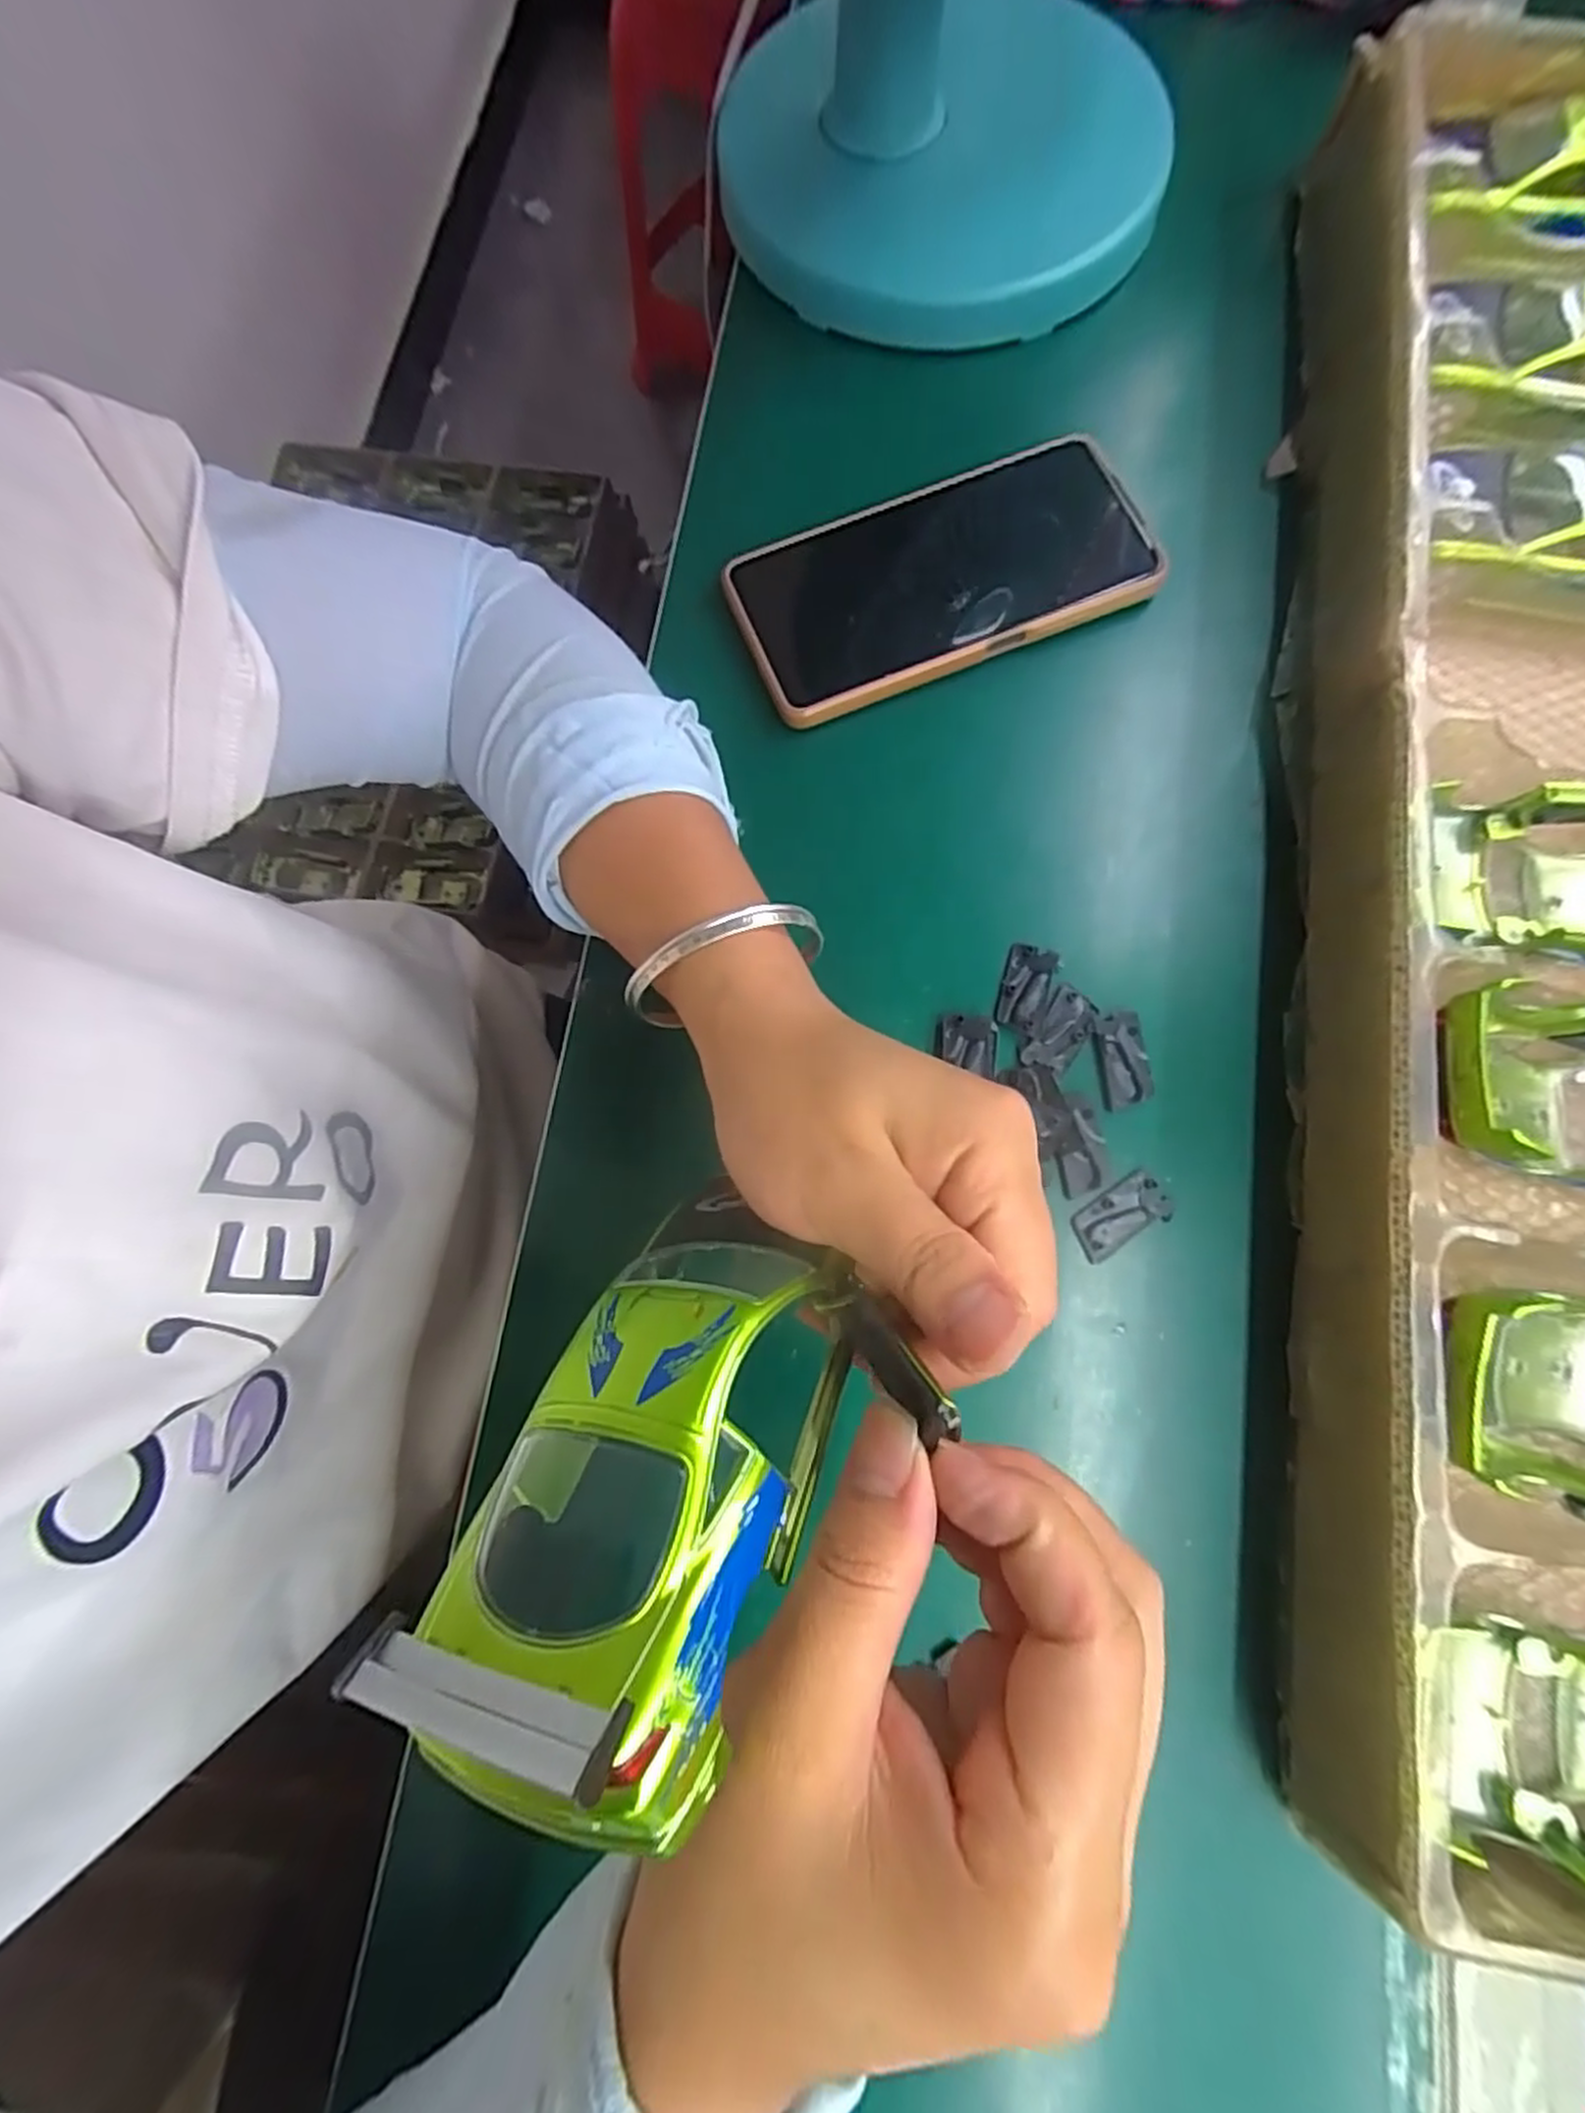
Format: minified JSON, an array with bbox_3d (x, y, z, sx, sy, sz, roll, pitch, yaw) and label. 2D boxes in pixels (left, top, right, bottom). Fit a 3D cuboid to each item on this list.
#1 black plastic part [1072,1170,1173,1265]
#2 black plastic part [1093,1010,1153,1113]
[{"bbox_3d":[0.111,0.054,0.262,0.033,0.004,0.018,-30,78,-5],"label":"black plastic part"},{"bbox_3d":[0.117,0.001,0.272,0.017,0.004,0.033,-6,77,0],"label":"black plastic part"}]

